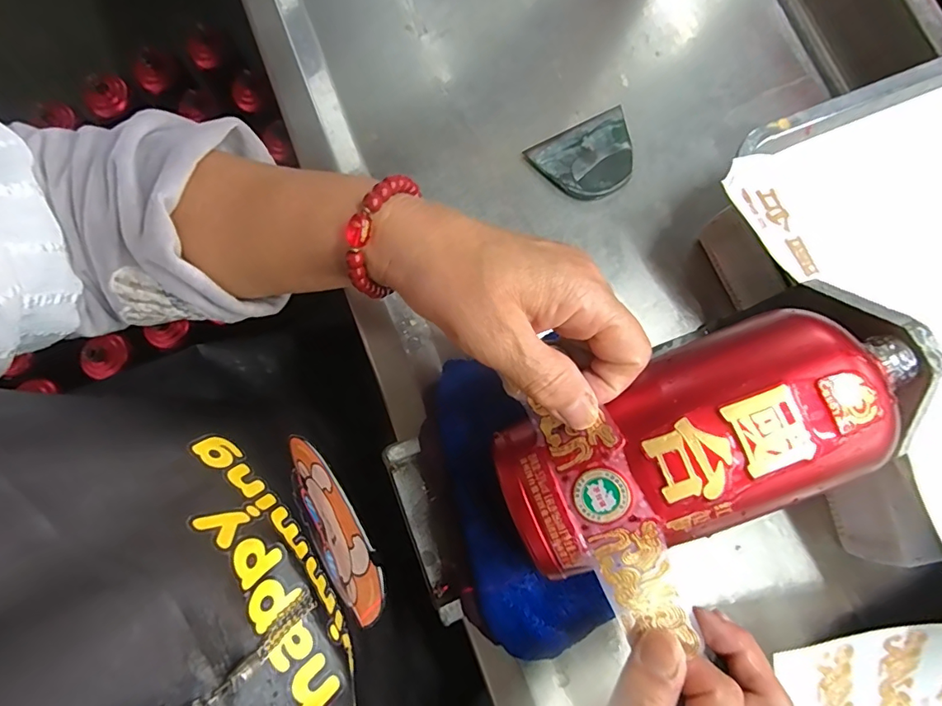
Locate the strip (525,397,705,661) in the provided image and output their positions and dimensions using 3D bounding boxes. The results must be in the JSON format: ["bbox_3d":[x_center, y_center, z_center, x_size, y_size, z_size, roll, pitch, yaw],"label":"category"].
[{"bbox_3d":[0.064,0.075,0.213,0.033,0.028,0.116,-27,94,-6],"label":"strip"}]

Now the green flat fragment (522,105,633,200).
[{"bbox_3d":[0.091,-0.146,0.363,0.078,0.009,0.059,-31,82,-6],"label":"green flat fragment"}]

